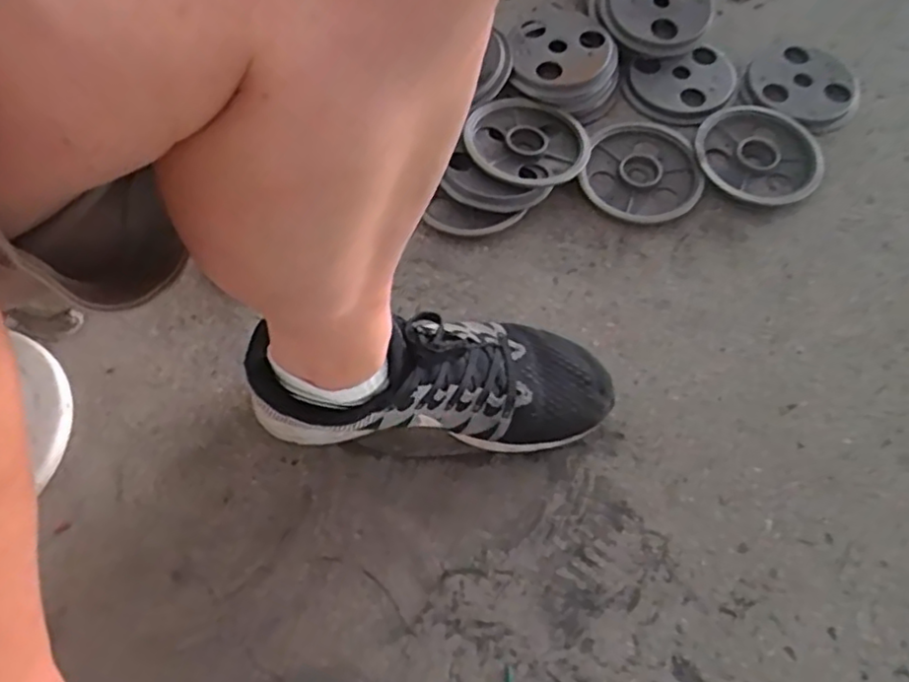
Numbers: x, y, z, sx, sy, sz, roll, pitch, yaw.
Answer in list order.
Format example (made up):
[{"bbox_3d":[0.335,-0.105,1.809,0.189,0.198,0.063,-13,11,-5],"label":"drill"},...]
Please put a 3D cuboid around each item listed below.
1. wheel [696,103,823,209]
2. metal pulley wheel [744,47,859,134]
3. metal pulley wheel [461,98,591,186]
[{"bbox_3d":[0.307,-0.192,0.680,0.114,0.012,0.124,-2,65,0],"label":"wheel"},{"bbox_3d":[0.365,-0.270,0.706,0.095,0.015,0.116,-41,71,-16],"label":"metal pulley wheel"},{"bbox_3d":[0.073,-0.197,0.673,0.122,0.028,0.107,-19,66,-7],"label":"metal pulley wheel"}]

